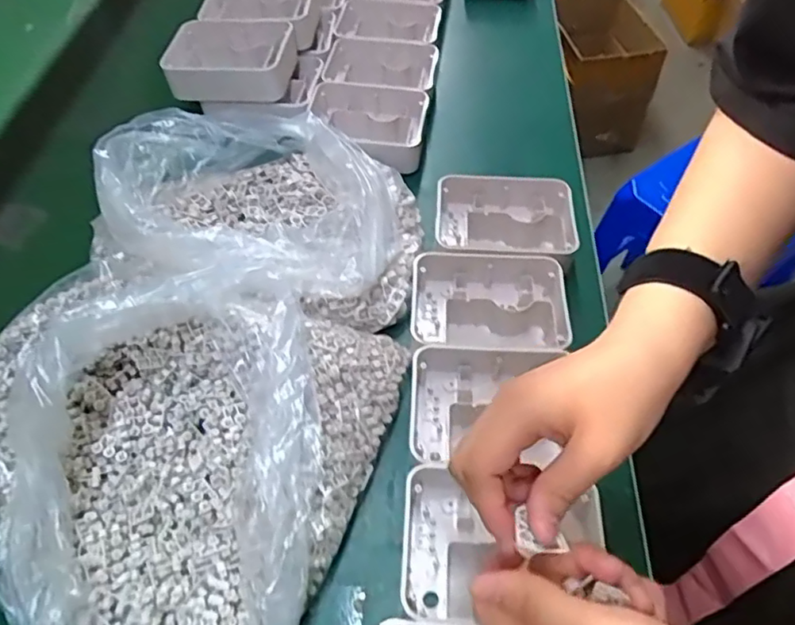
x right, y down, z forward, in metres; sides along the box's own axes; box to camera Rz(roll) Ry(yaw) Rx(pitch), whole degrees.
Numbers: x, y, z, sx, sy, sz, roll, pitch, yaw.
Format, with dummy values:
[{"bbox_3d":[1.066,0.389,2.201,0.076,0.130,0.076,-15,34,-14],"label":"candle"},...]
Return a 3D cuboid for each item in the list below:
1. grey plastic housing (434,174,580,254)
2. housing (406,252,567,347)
[{"bbox_3d":[0.101,-0.091,0.574,0.129,0.036,0.084,4,53,4],"label":"grey plastic housing"},{"bbox_3d":[0.076,-0.011,0.514,0.128,0.029,0.087,3,53,3],"label":"housing"}]

